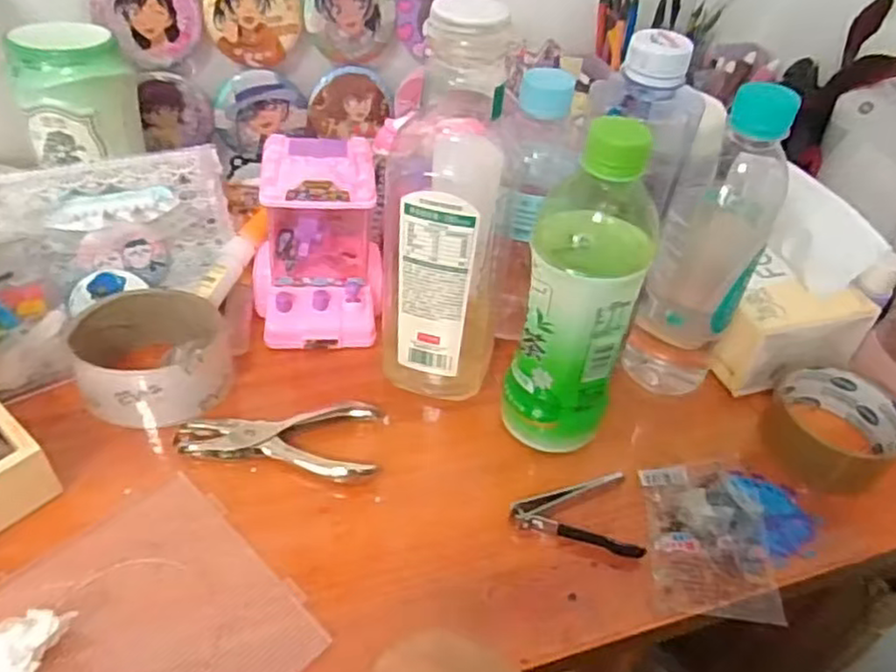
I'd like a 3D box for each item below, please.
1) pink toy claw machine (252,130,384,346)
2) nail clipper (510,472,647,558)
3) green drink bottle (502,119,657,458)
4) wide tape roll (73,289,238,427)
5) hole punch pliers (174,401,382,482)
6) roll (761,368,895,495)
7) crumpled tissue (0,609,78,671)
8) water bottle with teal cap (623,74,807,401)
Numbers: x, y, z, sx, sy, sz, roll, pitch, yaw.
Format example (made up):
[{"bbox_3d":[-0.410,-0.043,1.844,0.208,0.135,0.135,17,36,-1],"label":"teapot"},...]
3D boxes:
[{"bbox_3d":[-0.095,-0.070,0.493,0.093,0.126,0.099,-4,44,-11],"label":"pink toy claw machine"},{"bbox_3d":[0.075,0.107,0.408,0.073,0.011,0.054,0,43,-8],"label":"nail clipper"},{"bbox_3d":[0.077,-0.019,0.404,0.067,0.217,0.058,16,43,10],"label":"green drink bottle"},{"bbox_3d":[-0.192,0.016,0.449,0.094,0.049,0.088,4,43,-3],"label":"wide tape roll"},{"bbox_3d":[-0.105,0.065,0.432,0.122,0.019,0.051,-1,43,-9],"label":"hole punch pliers"},{"bbox_3d":[0.259,0.062,0.462,0.083,0.043,0.074,35,50,27],"label":"roll"},{"bbox_3d":[-0.197,0.145,0.320,0.037,0.031,0.026,-9,45,-17],"label":"crumpled tissue"},{"bbox_3d":[0.171,-0.049,0.450,0.061,0.222,0.068,25,46,19],"label":"water bottle with teal cap"}]

